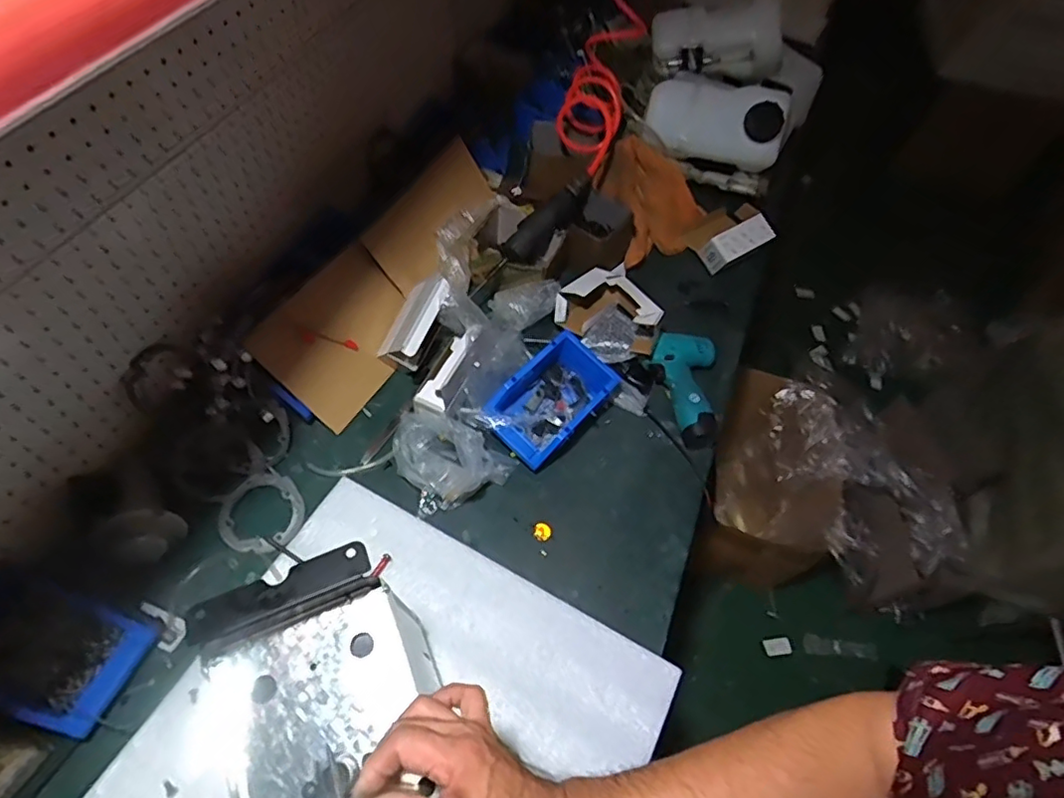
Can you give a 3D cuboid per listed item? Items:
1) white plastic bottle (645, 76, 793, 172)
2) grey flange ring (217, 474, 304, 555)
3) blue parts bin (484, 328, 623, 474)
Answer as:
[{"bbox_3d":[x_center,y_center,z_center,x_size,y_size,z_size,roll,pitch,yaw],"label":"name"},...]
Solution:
[{"bbox_3d":[0.355,-0.536,1.104,0.254,0.153,0.098,25,58,11],"label":"white plastic bottle"},{"bbox_3d":[-0.362,0.154,0.777,0.106,0.012,0.107,2,57,-4],"label":"grey flange ring"},{"bbox_3d":[0.026,0.007,0.863,0.118,0.089,0.189,37,62,18],"label":"blue parts bin"}]

